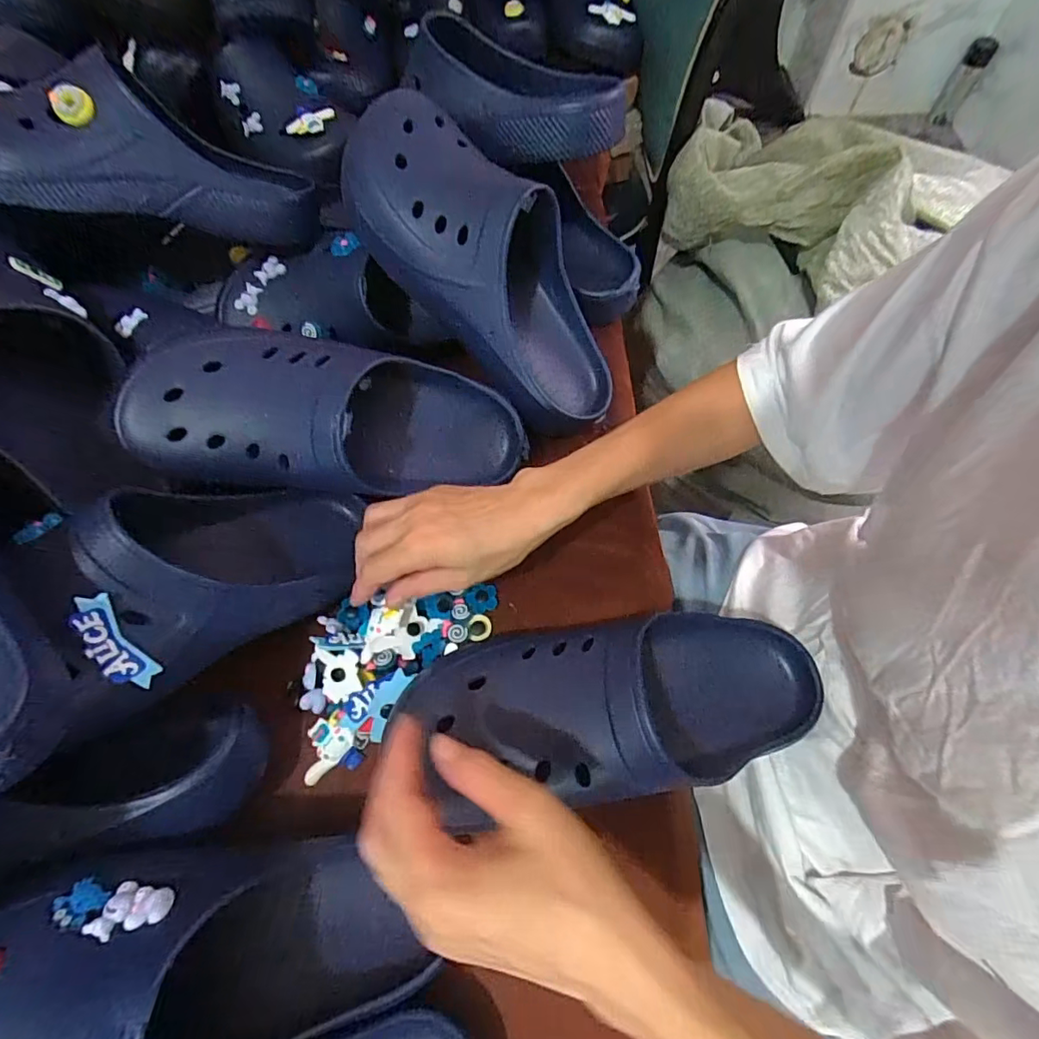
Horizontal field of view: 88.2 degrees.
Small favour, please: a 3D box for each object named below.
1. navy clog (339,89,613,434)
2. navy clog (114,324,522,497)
[{"bbox_3d":[-0.022,-0.202,0.423,0.117,0.096,0.289,-44,107,-17],"label":"navy clog"},{"bbox_3d":[-0.137,-0.080,0.388,0.251,0.101,0.115,4,62,-29],"label":"navy clog"}]

